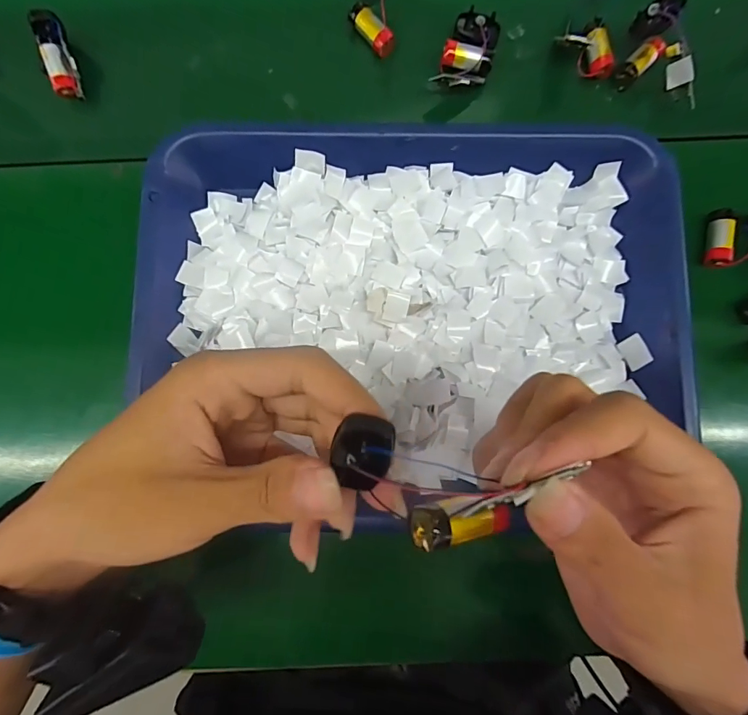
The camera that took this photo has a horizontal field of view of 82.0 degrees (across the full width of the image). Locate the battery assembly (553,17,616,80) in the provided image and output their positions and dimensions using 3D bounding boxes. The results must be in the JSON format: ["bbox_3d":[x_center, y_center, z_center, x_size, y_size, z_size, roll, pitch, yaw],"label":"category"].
[{"bbox_3d":[0.153,-0.220,0.305,0.028,0.021,0.041,-18,86,-2],"label":"battery assembly"}]

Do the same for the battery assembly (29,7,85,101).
[{"bbox_3d":[-0.222,-0.211,0.301,0.019,0.012,0.053,-11,106,1],"label":"battery assembly"}]

